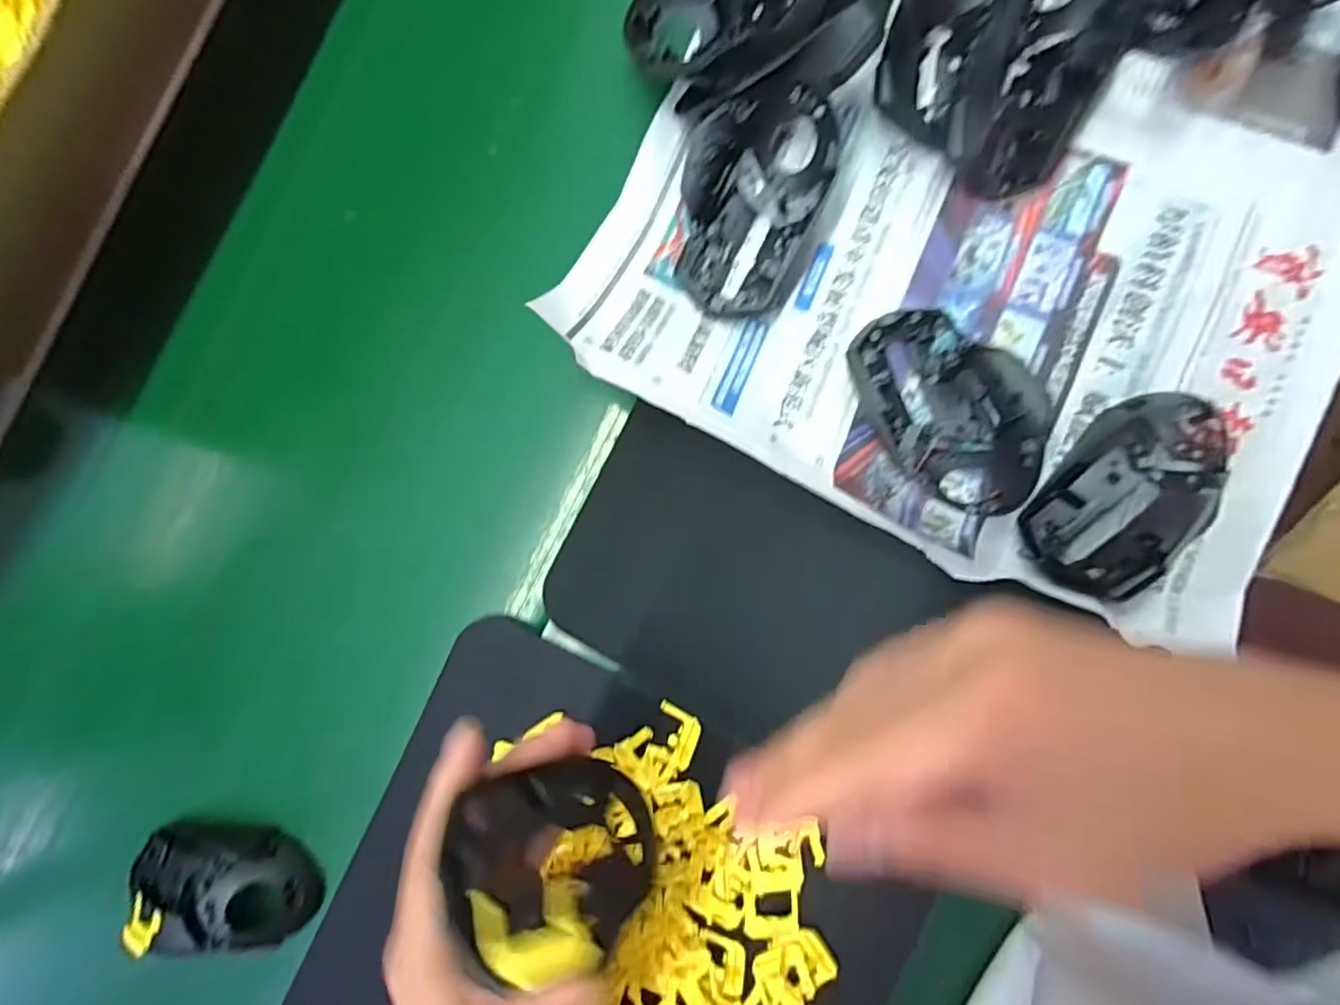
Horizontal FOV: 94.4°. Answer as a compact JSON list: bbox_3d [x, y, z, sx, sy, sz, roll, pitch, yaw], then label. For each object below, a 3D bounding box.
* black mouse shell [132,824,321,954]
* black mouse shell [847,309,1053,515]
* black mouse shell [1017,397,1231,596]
[{"bbox_3d":[-0.268,0.224,0.361,0.110,0.037,0.066,2,86,6],"label":"black mouse shell"},{"bbox_3d":[0.141,-0.049,0.320,0.075,0.037,0.113,-42,83,2],"label":"black mouse shell"},{"bbox_3d":[0.233,-0.009,0.310,0.060,0.031,0.113,37,90,7],"label":"black mouse shell"}]

